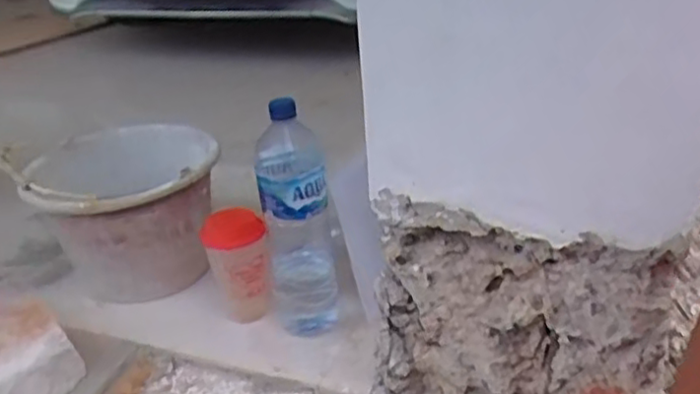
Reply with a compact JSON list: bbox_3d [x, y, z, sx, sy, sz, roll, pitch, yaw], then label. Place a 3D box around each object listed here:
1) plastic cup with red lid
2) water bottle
[{"bbox_3d":[-0.155,0.091,0.931,0.078,0.144,0.079,-4,26,2],"label":"plastic cup with red lid"},{"bbox_3d":[-0.066,0.038,0.888,0.092,0.331,0.110,-6,26,-3],"label":"water bottle"}]

